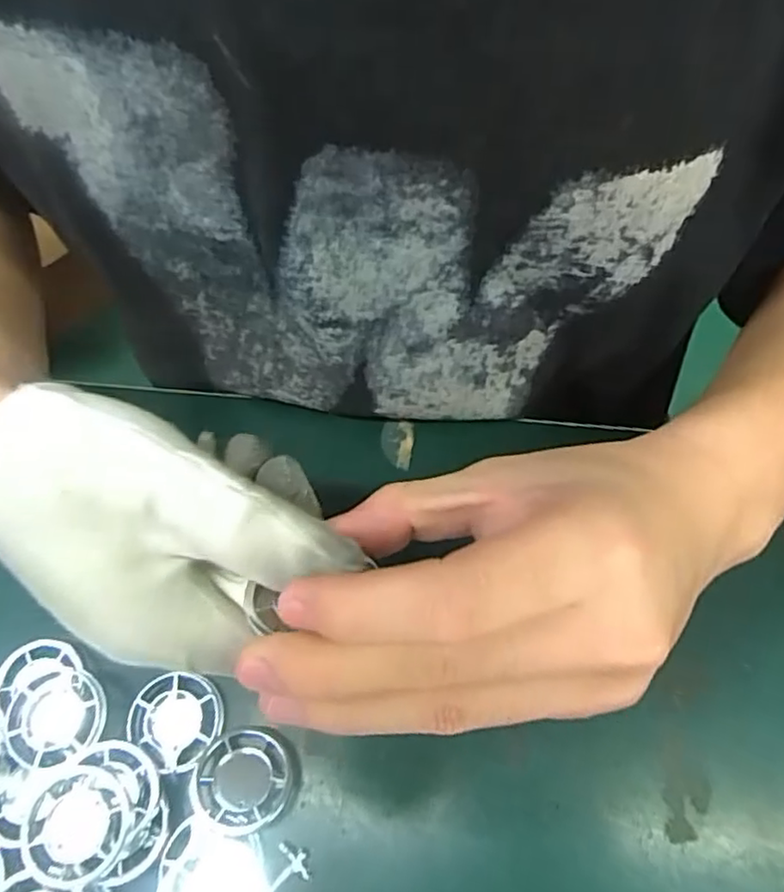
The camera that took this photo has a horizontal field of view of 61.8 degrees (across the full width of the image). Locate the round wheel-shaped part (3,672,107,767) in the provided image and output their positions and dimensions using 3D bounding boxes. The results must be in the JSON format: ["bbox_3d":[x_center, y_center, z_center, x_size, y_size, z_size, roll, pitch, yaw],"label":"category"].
[{"bbox_3d":[-0.138,0.110,0.266,0.041,0.004,0.035,-11,65,-3],"label":"round wheel-shaped part"}]

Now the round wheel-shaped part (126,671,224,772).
[{"bbox_3d":[-0.091,0.115,0.273,0.040,0.008,0.036,3,66,4],"label":"round wheel-shaped part"}]

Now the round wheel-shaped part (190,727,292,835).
[{"bbox_3d":[-0.060,0.133,0.262,0.038,0.007,0.037,-1,65,2],"label":"round wheel-shaped part"}]

